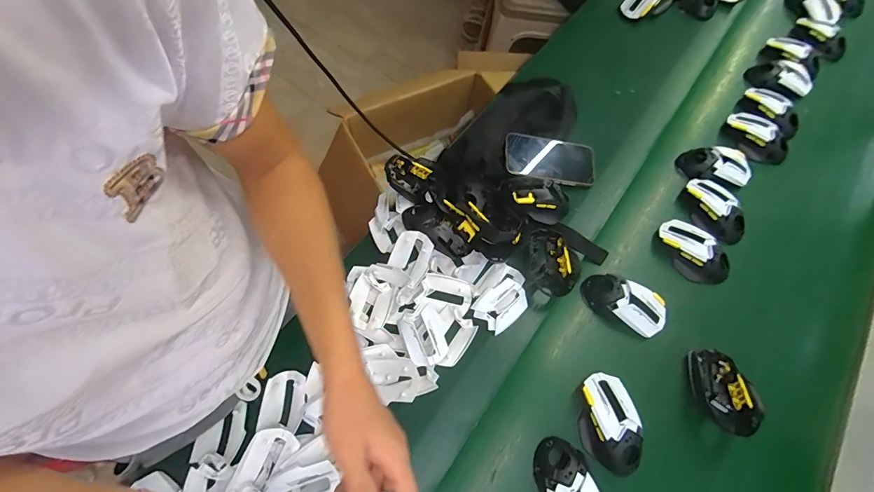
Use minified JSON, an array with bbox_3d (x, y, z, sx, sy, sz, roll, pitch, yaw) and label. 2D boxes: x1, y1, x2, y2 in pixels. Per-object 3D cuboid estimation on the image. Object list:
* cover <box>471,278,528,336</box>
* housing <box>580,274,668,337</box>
[{"bbox_3d":[0.095,0.086,0.590,0.079,0.027,0.056,-39,73,-18],"label":"cover"},{"bbox_3d":[0.279,0.085,0.599,0.119,0.037,0.058,28,67,9],"label":"housing"}]

